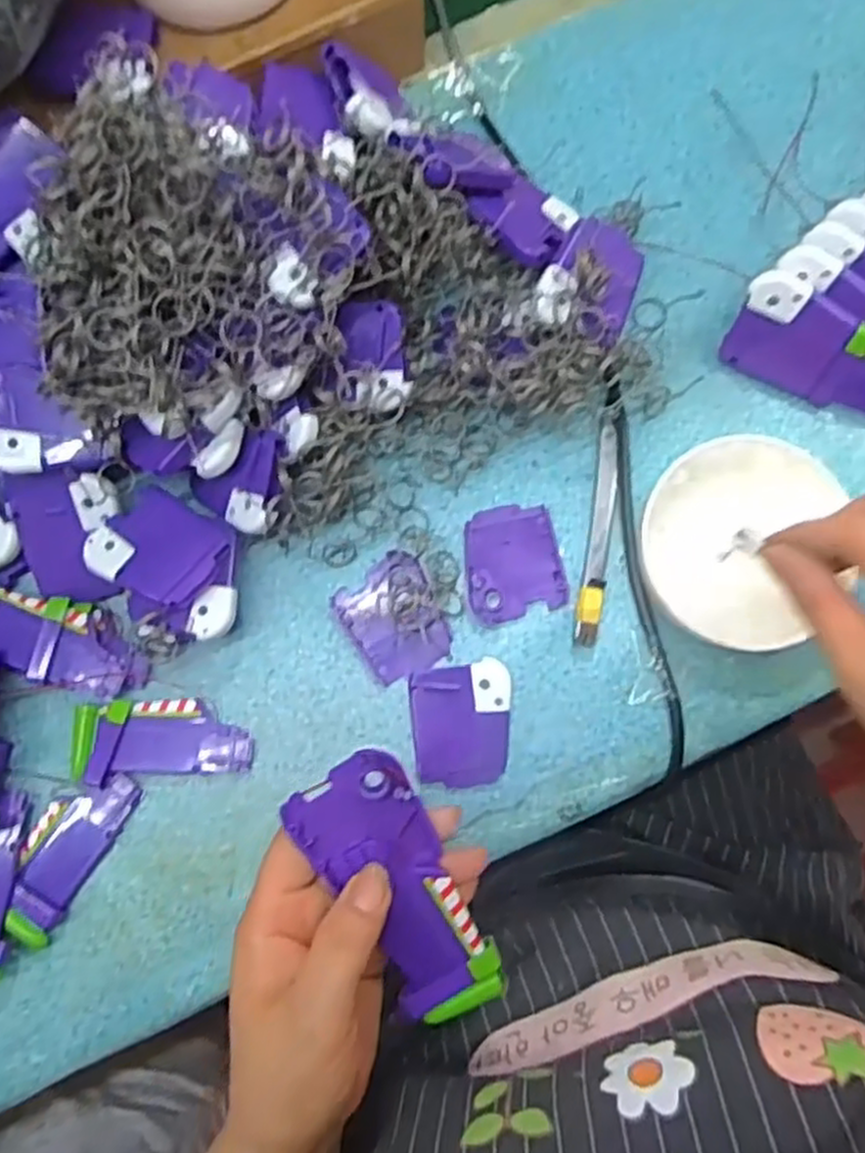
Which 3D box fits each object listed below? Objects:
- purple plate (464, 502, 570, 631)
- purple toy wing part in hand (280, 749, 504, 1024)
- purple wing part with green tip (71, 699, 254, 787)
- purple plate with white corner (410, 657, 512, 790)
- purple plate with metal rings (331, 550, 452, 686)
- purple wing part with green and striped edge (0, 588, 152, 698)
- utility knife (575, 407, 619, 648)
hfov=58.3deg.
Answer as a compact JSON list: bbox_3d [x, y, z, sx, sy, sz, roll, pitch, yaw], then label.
[{"bbox_3d":[0.043,-0.008,0.415,0.050,0.004,0.060,-11,80,0],"label":"purple plate"},{"bbox_3d":[-0.014,0.130,0.316,0.049,0.008,0.119,-26,101,-2],"label":"purple toy wing part in hand"},{"bbox_3d":[-0.141,0.084,0.403,0.088,0.013,0.040,-7,80,1],"label":"purple wing part with green tip"},{"bbox_3d":[0.016,0.077,0.403,0.051,0.006,0.061,-8,80,1],"label":"purple plate with white corner"},{"bbox_3d":[-0.019,0.023,0.412,0.051,0.005,0.059,-32,81,-3],"label":"purple plate with metal rings"},{"bbox_3d":[-0.196,0.033,0.403,0.097,0.009,0.043,19,73,-8],"label":"purple wing part with green and striped edge"},{"bbox_3d":[0.090,-0.027,0.414,0.013,0.008,0.128,8,81,3],"label":"utility knife"}]

